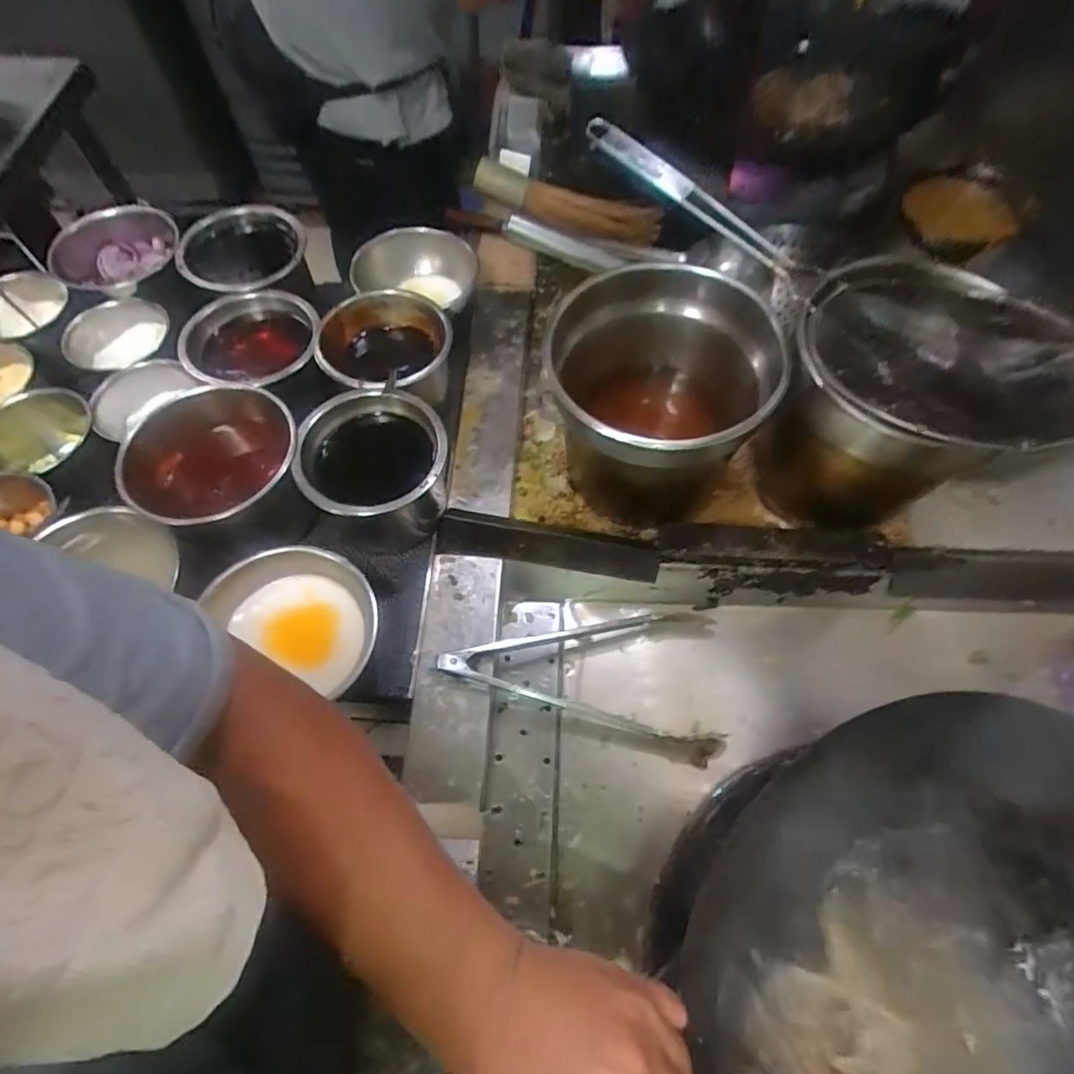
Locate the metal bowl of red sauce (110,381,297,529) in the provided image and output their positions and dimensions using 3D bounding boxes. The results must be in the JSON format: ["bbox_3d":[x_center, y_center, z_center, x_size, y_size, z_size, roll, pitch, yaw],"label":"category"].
[{"bbox_3d":[-0.344,-0.079,0.631,0.183,0.082,0.170,0,62,1],"label":"metal bowl of red sauce"}]

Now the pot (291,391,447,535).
[{"bbox_3d":[-0.175,-0.072,0.640,0.153,0.105,0.153,0,62,1],"label":"pot"}]

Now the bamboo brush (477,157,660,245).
[{"bbox_3d":[0.043,-0.511,0.881,0.295,0.059,0.057,19,64,11],"label":"bamboo brush"}]

